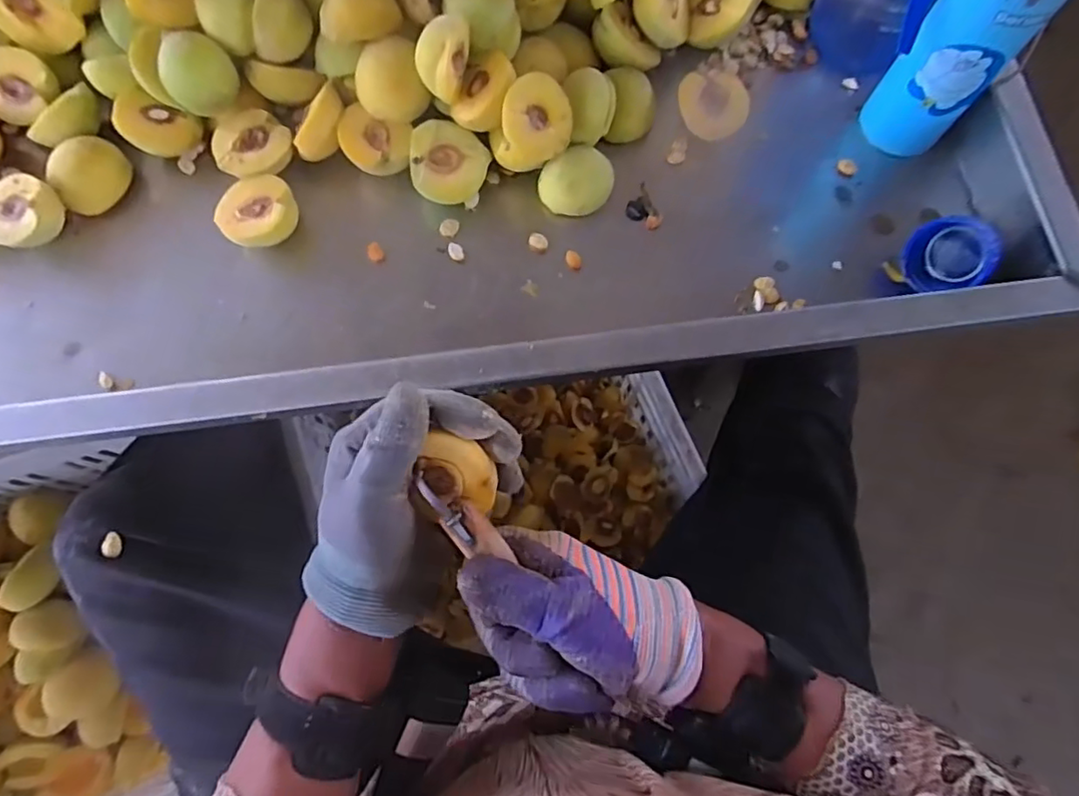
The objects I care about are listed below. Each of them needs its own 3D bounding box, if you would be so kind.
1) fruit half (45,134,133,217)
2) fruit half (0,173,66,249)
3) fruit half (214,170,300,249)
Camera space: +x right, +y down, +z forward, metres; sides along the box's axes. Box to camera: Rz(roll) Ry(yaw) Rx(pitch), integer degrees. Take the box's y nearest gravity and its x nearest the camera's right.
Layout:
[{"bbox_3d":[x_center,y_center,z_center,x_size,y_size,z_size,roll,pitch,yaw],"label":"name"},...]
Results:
[{"bbox_3d":[-0.366,-0.181,0.494,0.050,0.043,0.058,41,78,10],"label":"fruit half"},{"bbox_3d":[-0.410,-0.144,0.479,0.057,0.037,0.057,18,75,4],"label":"fruit half"},{"bbox_3d":[-0.222,-0.145,0.479,0.060,0.030,0.056,0,74,-1],"label":"fruit half"}]

